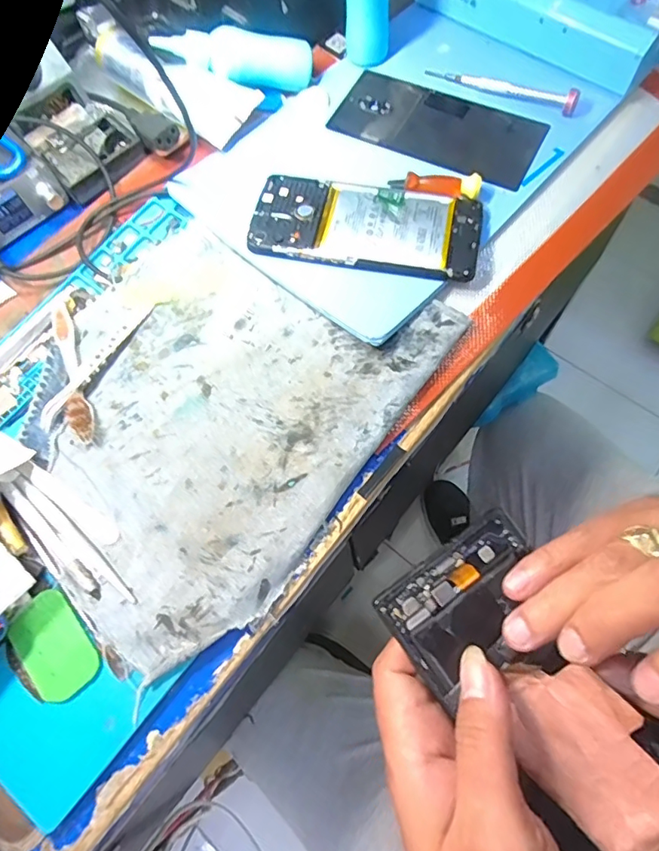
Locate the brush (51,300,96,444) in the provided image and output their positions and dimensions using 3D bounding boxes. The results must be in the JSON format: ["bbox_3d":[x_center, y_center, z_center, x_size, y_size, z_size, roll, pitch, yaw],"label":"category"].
[{"bbox_3d":[-0.171,-0.037,0.340,0.013,0.013,0.104,-20,68,-4],"label":"brush"}]

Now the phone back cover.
[{"bbox_3d":[0.085,-0.240,0.405,0.159,0.007,0.075,25,72,14],"label":"phone back cover"}]

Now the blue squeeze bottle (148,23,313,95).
[{"bbox_3d":[-0.074,-0.294,0.406,0.119,0.034,0.034,0,69,-16],"label":"blue squeeze bottle"}]

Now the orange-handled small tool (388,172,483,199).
[{"bbox_3d":[0.077,-0.174,0.375,0.064,0.012,0.018,3,68,5],"label":"orange-handled small tool"}]

